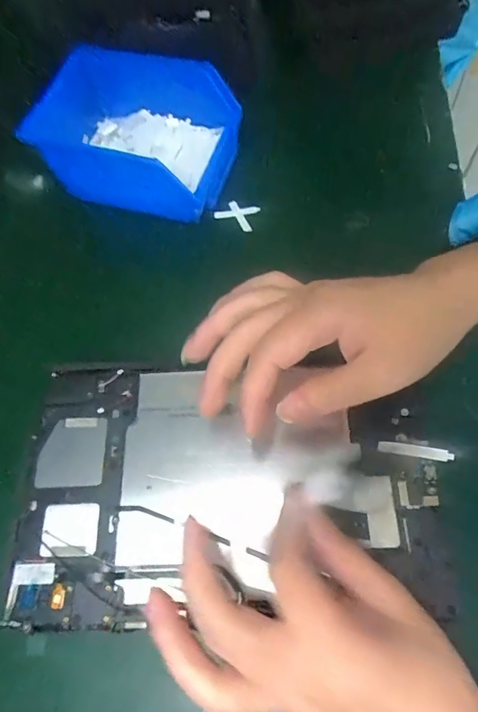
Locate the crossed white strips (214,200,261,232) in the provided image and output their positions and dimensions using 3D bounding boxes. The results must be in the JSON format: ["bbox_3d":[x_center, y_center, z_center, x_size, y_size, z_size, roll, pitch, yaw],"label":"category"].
[{"bbox_3d":[-0.002,-0.119,0.380,0.034,0.004,0.023,20,79,14],"label":"crossed white strips"}]

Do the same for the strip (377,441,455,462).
[{"bbox_3d":[0.093,0.050,0.241,0.037,0.004,0.007,4,66,28],"label":"strip"}]

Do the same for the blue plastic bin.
[{"bbox_3d":[-0.083,-0.177,0.370,0.141,0.070,0.109,19,70,8],"label":"blue plastic bin"}]

